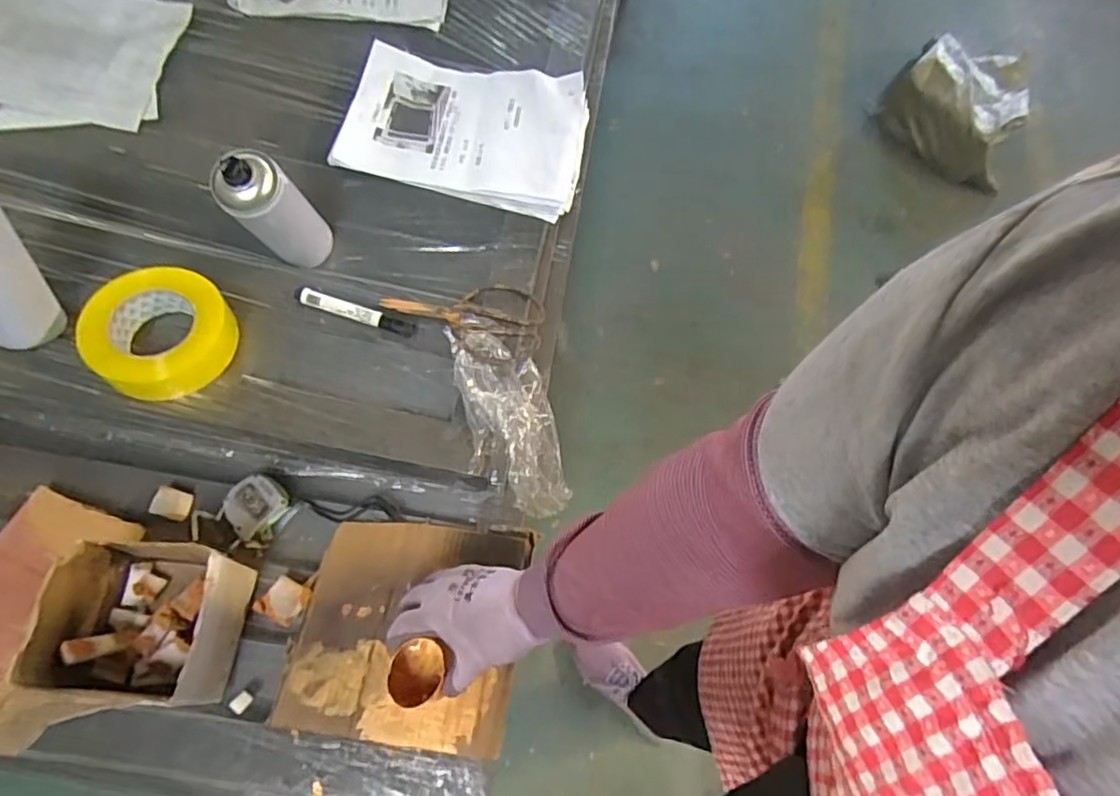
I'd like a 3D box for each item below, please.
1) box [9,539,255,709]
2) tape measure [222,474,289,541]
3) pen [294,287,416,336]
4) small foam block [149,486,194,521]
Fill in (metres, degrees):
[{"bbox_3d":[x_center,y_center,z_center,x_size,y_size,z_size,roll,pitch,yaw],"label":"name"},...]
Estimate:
[{"bbox_3d":[-0.384,0.204,0.574,0.146,0.099,0.131,9,65,-3],"label":"box"},{"bbox_3d":[-0.330,0.120,0.675,0.053,0.037,0.062,38,66,10],"label":"tape measure"},{"bbox_3d":[-0.225,-0.095,0.675,0.133,0.020,0.018,17,64,1],"label":"pen"},{"bbox_3d":[-0.422,0.115,0.674,0.038,0.013,0.031,16,64,0],"label":"small foam block"}]

